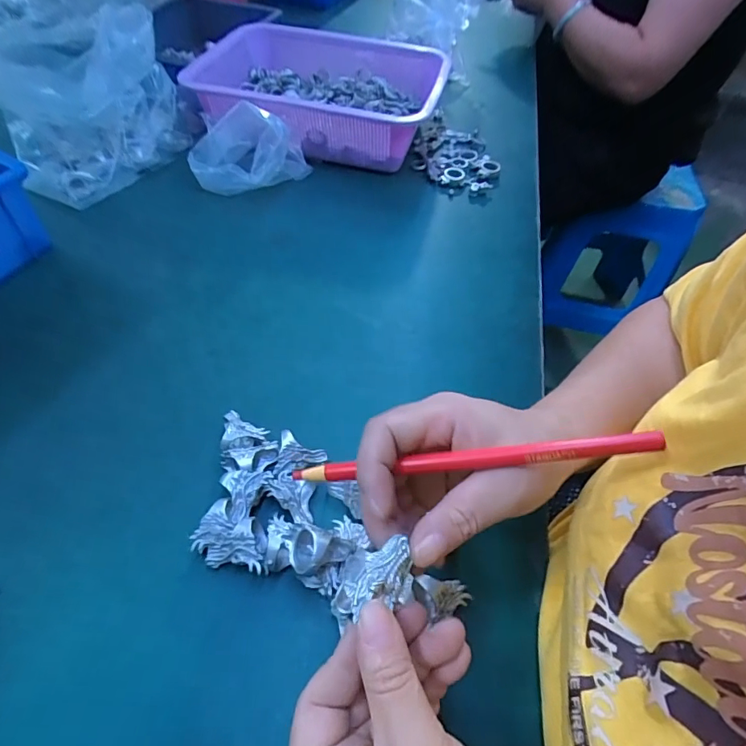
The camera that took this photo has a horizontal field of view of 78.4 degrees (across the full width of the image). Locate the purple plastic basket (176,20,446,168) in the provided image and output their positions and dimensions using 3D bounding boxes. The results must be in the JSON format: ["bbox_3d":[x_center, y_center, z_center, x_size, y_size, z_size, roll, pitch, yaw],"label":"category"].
[{"bbox_3d":[-0.079,-0.346,0.569,0.288,0.084,0.207,14,53,7],"label":"purple plastic basket"}]

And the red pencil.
[{"bbox_3d":[0.042,0.040,0.213,0.166,0.005,0.007,-8,51,14],"label":"red pencil"}]

